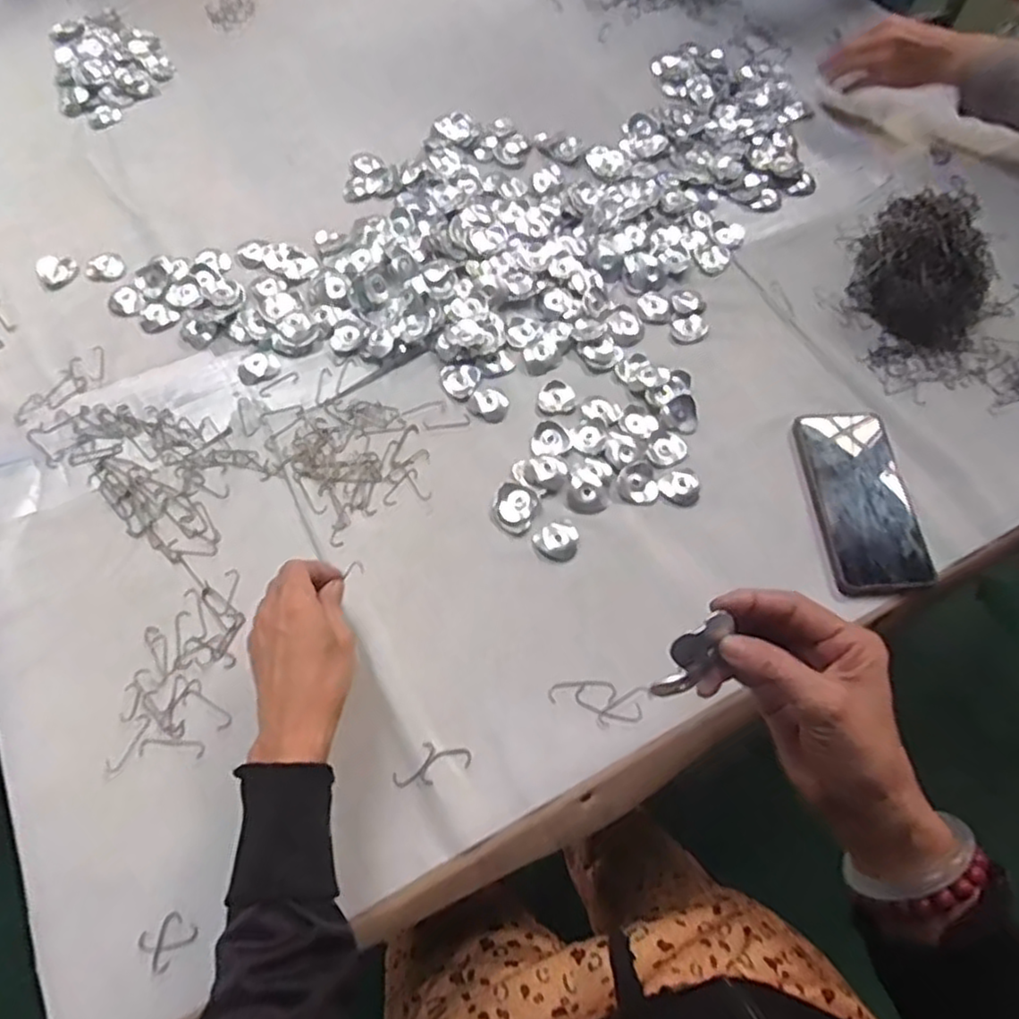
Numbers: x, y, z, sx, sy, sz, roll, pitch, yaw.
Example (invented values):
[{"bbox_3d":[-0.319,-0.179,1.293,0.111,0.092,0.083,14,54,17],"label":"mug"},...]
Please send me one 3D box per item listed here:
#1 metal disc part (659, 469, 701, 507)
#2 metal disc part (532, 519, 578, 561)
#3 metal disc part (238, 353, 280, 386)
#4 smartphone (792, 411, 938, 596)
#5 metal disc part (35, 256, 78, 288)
[{"bbox_3d":[0.150,-0.020,0.609,0.035,0.006,0.034,0,64,-1],"label":"metal disc part"},{"bbox_3d":[0.042,0.026,0.588,0.038,0.004,0.036,0,64,-1],"label":"metal disc part"},{"bbox_3d":[-0.237,-0.134,0.663,0.038,0.004,0.034,-23,66,-12],"label":"metal disc part"},{"bbox_3d":[0.300,-0.012,0.599,0.079,0.018,0.175,-3,64,-2],"label":"smartphone"},{"bbox_3d":[-0.456,-0.241,0.707,0.034,0.016,0.031,-9,64,-6],"label":"metal disc part"}]

